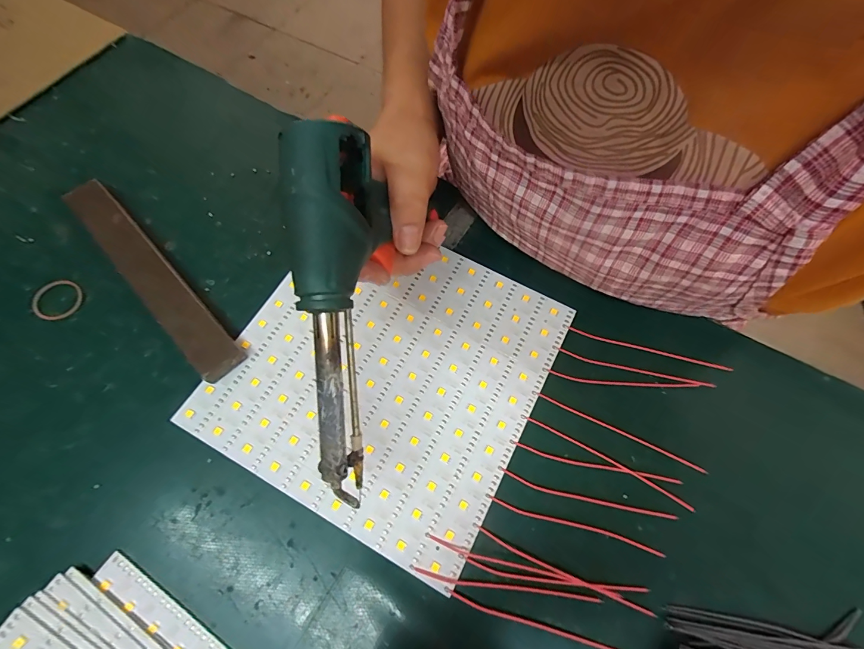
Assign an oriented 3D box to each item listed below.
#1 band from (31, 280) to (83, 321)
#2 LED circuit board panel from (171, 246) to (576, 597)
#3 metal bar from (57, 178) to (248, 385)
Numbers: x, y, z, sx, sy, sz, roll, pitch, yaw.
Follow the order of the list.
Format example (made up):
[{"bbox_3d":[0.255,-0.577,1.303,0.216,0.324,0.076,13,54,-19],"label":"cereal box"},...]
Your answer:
[{"bbox_3d":[-0.283,-0.019,0.292,0.032,0.004,0.032,1,66,-3],"label":"band"},{"bbox_3d":[-0.032,0.029,0.283,0.209,0.011,0.209,27,67,9],"label":"LED circuit board panel"},{"bbox_3d":[-0.217,-0.038,0.297,0.032,0.018,0.210,-41,74,-19],"label":"metal bar"}]

